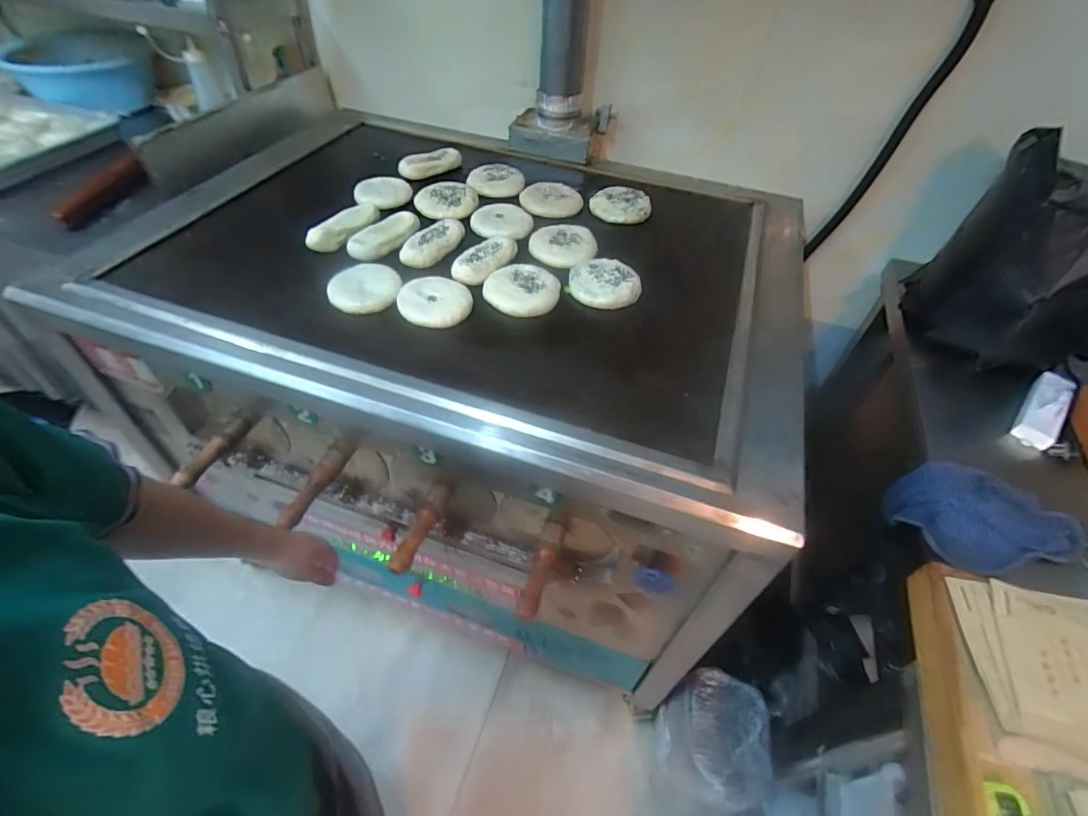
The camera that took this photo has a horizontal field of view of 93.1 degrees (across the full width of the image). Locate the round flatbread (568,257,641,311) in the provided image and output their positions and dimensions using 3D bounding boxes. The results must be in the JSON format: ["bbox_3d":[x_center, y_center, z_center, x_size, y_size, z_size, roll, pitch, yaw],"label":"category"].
[{"bbox_3d":[0.099,-0.210,0.857,0.111,0.028,0.101,3,45,-3],"label":"round flatbread"}]

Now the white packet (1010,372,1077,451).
[{"bbox_3d":[0.881,-0.004,0.910,0.062,0.049,0.193,36,53,27],"label":"white packet"}]

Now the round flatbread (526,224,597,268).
[{"bbox_3d":[0.034,-0.294,0.930,0.119,0.023,0.114,9,45,3],"label":"round flatbread"}]

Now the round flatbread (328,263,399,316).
[{"bbox_3d":[-0.289,-0.198,0.830,0.108,0.026,0.108,-10,47,-15],"label":"round flatbread"}]

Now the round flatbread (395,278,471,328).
[{"bbox_3d":[-0.164,-0.170,0.805,0.103,0.022,0.102,3,45,-3],"label":"round flatbread"}]

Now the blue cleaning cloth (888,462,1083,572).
[{"bbox_3d":[0.670,0.181,0.787,0.206,0.089,0.185,6,45,1],"label":"blue cleaning cloth"}]

